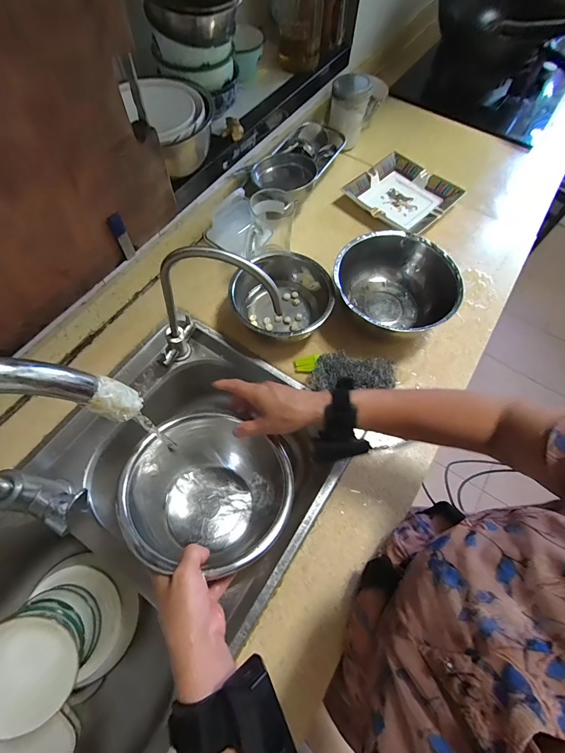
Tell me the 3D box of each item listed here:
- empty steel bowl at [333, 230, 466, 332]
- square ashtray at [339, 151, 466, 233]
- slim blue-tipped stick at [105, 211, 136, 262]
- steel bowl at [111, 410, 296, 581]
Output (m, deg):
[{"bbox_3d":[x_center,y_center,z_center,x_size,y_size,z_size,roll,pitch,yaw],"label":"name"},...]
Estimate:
[{"bbox_3d":[0.190,-0.151,0.584,0.196,0.083,0.194,2,65,-1],"label":"empty steel bowl"},{"bbox_3d":[0.258,-0.387,0.718,0.181,0.036,0.189,-40,73,-18],"label":"square ashtray"},{"bbox_3d":[-0.227,-0.198,0.475,0.020,0.073,0.005,-40,73,-18],"label":"slim blue-tipped stick"},{"bbox_3d":[-0.085,0.145,0.416,0.179,0.116,0.160,20,66,7],"label":"steel bowl"}]

